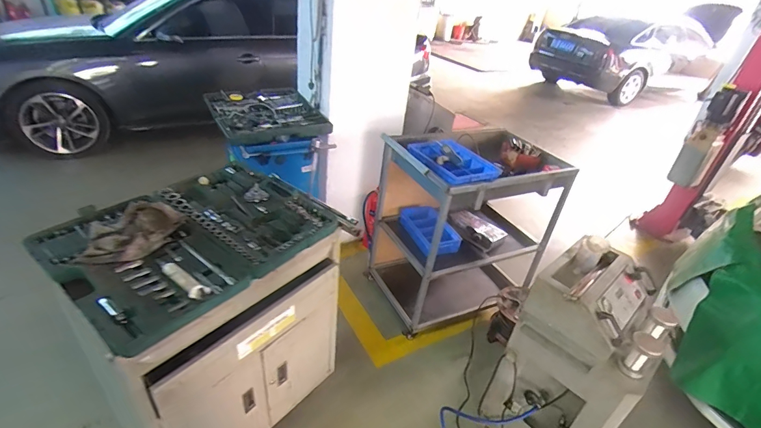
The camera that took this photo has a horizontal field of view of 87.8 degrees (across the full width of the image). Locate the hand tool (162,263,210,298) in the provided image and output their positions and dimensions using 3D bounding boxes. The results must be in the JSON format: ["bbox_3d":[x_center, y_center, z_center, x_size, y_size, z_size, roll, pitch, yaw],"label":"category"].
[{"bbox_3d":[-0.506,0.167,1.015,0.168,0.034,0.044,27,37,28],"label":"hand tool"}]

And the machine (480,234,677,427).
[{"bbox_3d":[0.735,0.557,1.482,0.448,0.778,0.397,-22,42,-38],"label":"machine"}]

